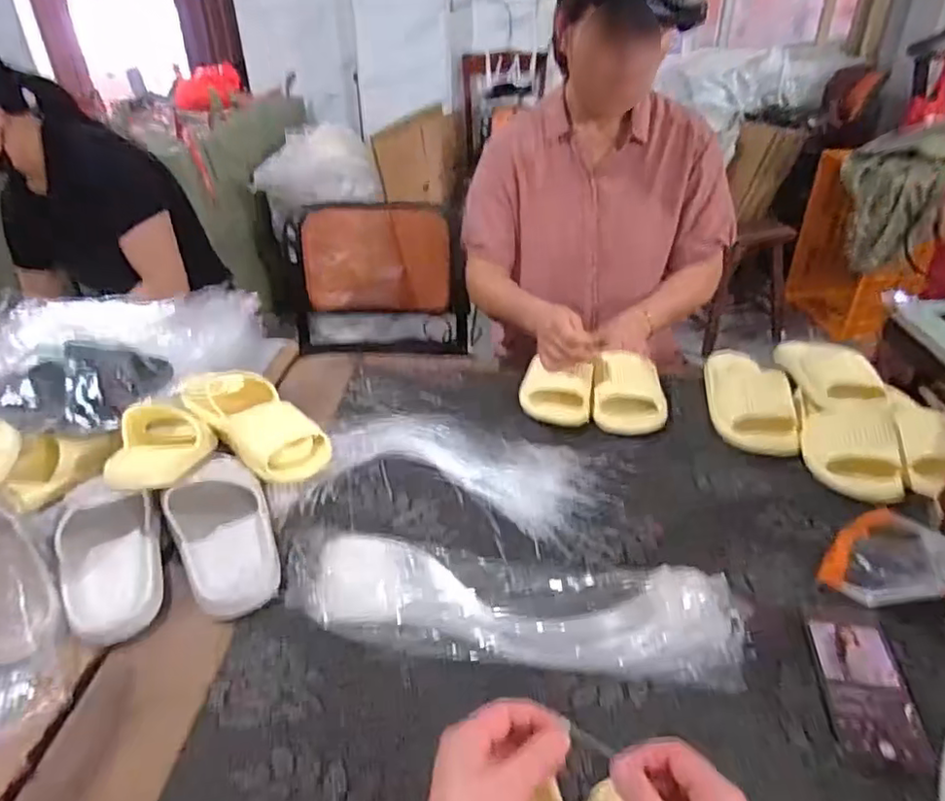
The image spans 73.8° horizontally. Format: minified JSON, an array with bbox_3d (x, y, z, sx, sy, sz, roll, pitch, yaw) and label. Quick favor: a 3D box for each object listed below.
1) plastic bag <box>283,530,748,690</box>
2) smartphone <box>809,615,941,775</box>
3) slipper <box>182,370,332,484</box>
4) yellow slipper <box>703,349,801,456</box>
[{"bbox_3d":[0.033,0.202,0.634,0.452,0.036,0.134,6,34,12],"label":"plastic bag"},{"bbox_3d":[0.353,0.257,0.565,0.073,0.014,0.150,6,34,11],"label":"smartphone"},{"bbox_3d":[-0.298,0.031,0.877,0.253,0.065,0.101,27,43,36],"label":"slipper"},{"bbox_3d":[0.426,-0.007,0.973,0.115,0.057,0.248,7,34,12],"label":"yellow slipper"}]

